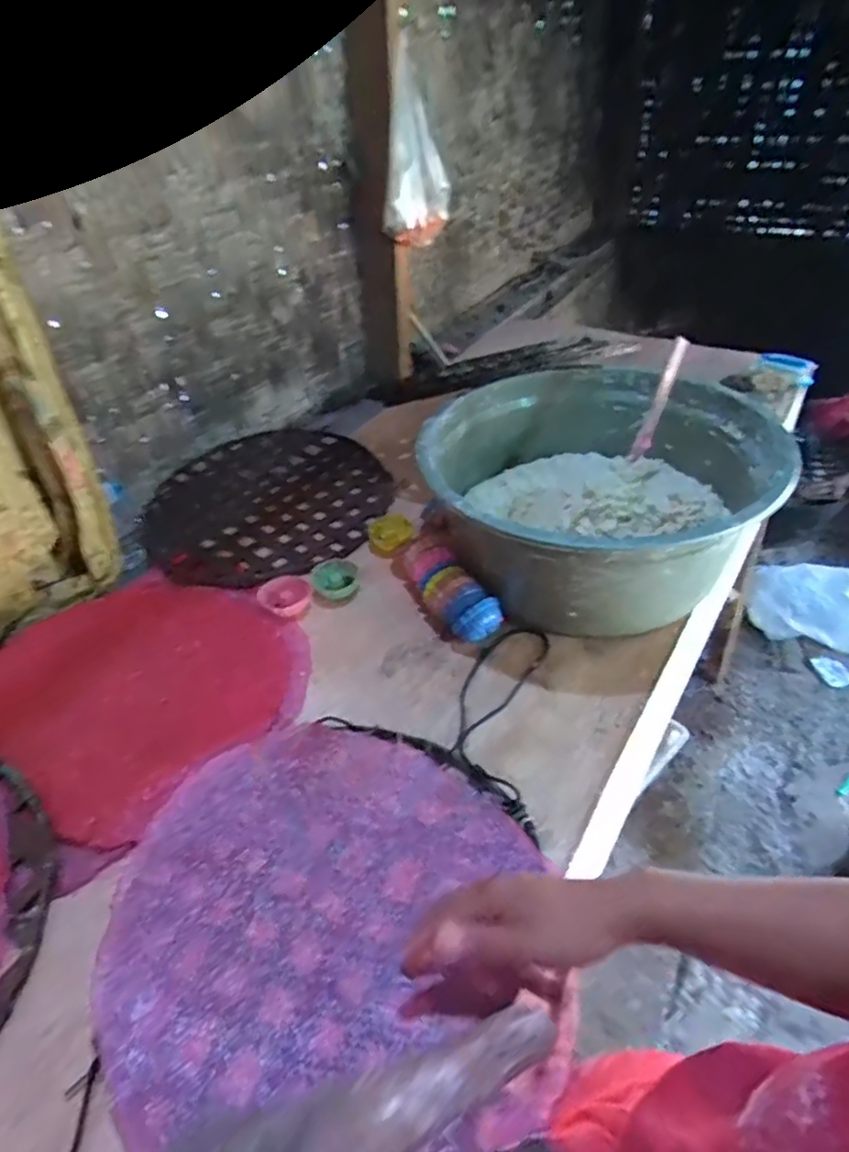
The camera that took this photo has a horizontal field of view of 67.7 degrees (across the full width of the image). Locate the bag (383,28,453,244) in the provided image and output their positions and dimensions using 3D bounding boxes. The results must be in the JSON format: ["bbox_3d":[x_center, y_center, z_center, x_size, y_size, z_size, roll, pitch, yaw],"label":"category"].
[{"bbox_3d":[-0.018,-0.769,1.159,0.117,0.273,0.116,0,42,5],"label":"bag"}]

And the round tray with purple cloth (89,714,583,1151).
[{"bbox_3d":[-0.079,0.260,0.518,0.340,0.026,0.321,-2,41,2],"label":"round tray with purple cloth"}]

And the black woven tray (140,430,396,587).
[{"bbox_3d":[-0.245,-0.115,0.990,0.382,0.031,0.412,-14,42,-10],"label":"black woven tray"}]

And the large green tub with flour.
[{"bbox_3d":[0.198,-0.111,0.804,0.389,0.183,0.439,-15,42,-11],"label":"large green tub with flour"}]

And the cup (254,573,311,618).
[{"bbox_3d":[-0.173,0.024,0.787,0.058,0.027,0.051,-32,48,-28],"label":"cup"}]

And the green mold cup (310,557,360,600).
[{"bbox_3d":[-0.114,0.006,0.806,0.057,0.032,0.045,-14,42,-10],"label":"green mold cup"}]

